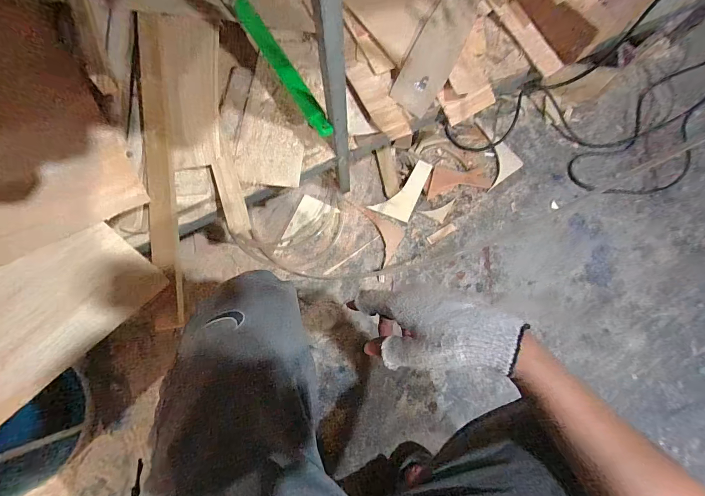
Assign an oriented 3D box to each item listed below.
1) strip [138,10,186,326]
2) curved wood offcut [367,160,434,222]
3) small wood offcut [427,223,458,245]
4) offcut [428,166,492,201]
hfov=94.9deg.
[{"bbox_3d":[-0.301,-0.144,0.506,0.037,0.025,0.509,-6,78,-18],"label":"strip"},{"bbox_3d":[0.122,-0.127,0.731,0.079,0.009,0.151,39,95,10],"label":"curved wood offcut"},{"bbox_3d":[0.201,-0.033,0.727,0.072,0.004,0.020,-29,77,-6],"label":"small wood offcut"},{"bbox_3d":[0.242,-0.161,0.750,0.152,0.021,0.067,-13,75,-2],"label":"offcut"}]

